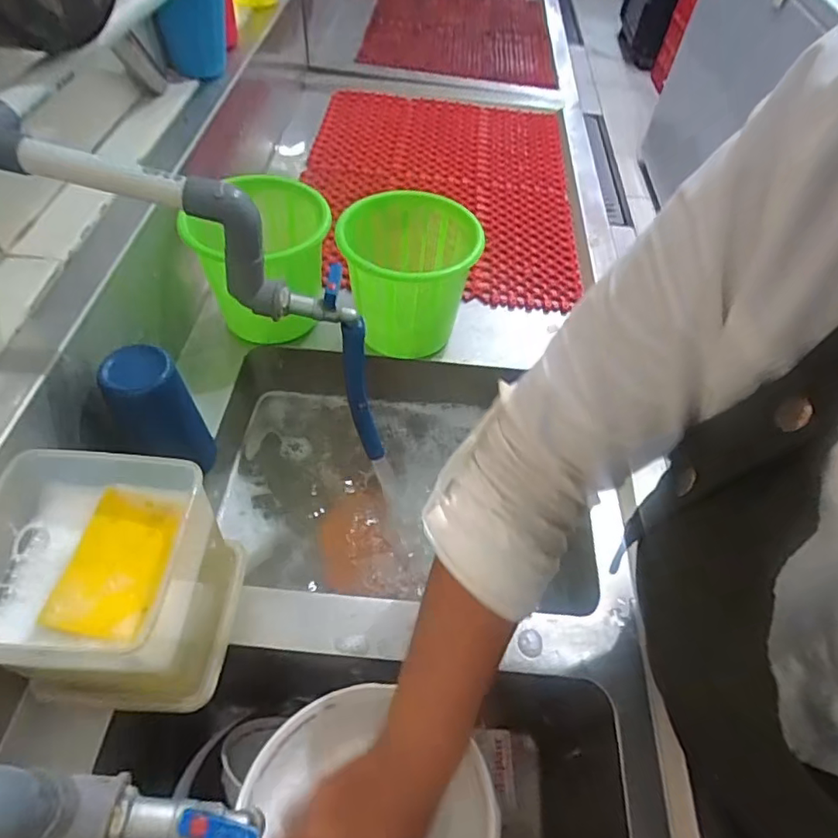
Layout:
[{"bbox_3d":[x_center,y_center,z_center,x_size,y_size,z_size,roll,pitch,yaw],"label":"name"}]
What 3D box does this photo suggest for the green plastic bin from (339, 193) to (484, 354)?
[{"bbox_3d":[-0.015,-0.172,0.683,0.151,0.155,0.178,-5,54,-9],"label":"green plastic bin"}]

